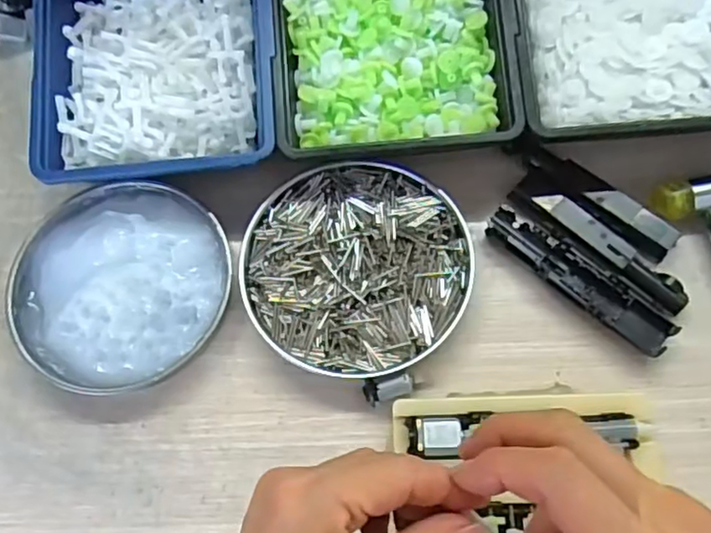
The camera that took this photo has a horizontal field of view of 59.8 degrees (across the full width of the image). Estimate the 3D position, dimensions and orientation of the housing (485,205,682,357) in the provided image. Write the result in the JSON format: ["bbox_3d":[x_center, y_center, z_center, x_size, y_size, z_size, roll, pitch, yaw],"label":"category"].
[{"bbox_3d":[0.131,0.008,0.370,0.119,0.018,0.029,36,75,14],"label":"housing"}]

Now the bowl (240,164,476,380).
[{"bbox_3d":[0.001,0.000,0.377,0.134,0.023,0.127,-1,70,2],"label":"bowl"}]

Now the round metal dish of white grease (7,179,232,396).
[{"bbox_3d":[-0.143,0.010,0.378,0.128,0.026,0.129,-1,70,2],"label":"round metal dish of white grease"}]

